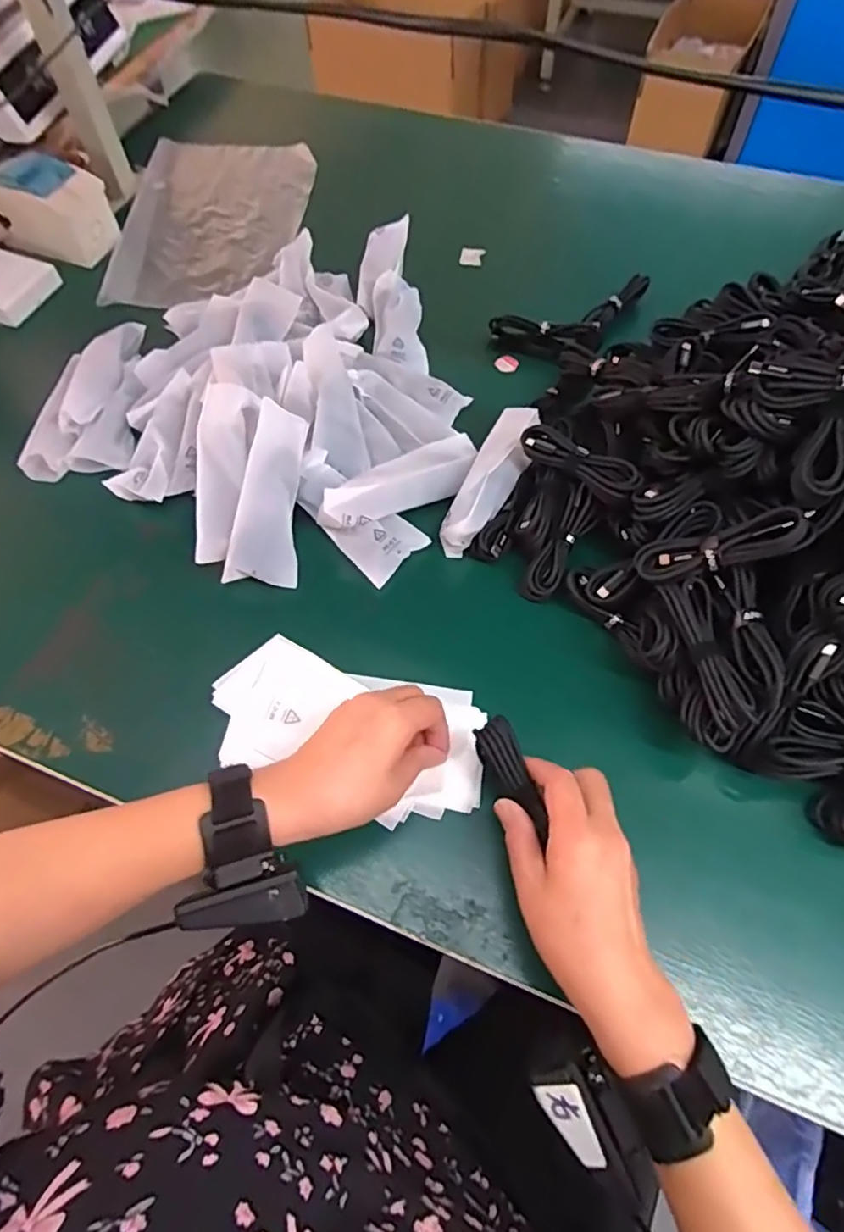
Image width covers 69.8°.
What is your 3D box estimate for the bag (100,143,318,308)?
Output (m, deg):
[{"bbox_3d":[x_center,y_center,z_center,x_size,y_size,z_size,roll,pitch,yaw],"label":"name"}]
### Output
[{"bbox_3d":[-0.260,-0.507,0.769,0.220,0.018,0.333,2,63,0],"label":"bag"}]

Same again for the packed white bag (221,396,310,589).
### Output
[{"bbox_3d":[-0.129,-0.104,0.515,0.055,0.018,0.153,7,83,-24],"label":"packed white bag"}]

